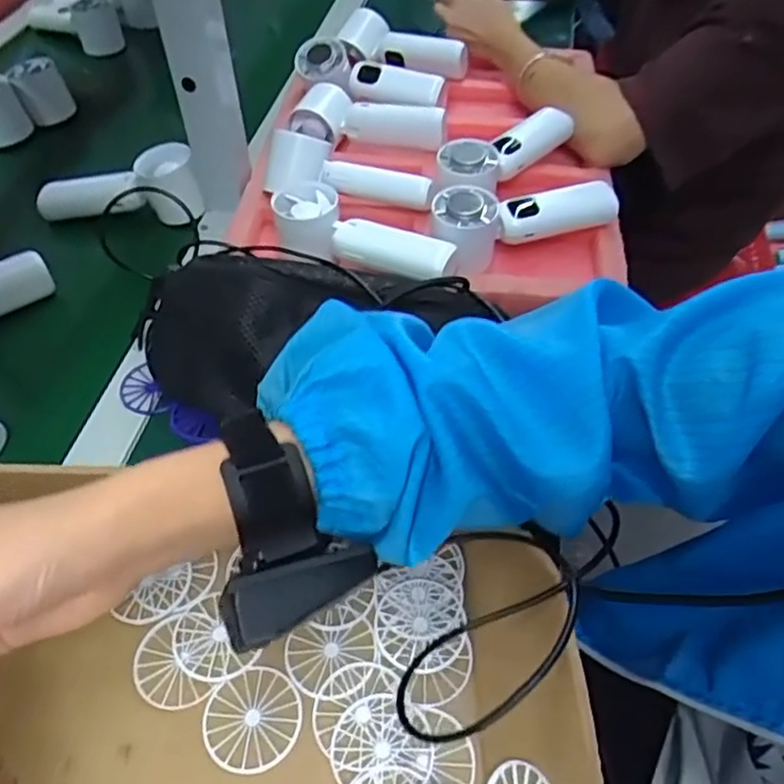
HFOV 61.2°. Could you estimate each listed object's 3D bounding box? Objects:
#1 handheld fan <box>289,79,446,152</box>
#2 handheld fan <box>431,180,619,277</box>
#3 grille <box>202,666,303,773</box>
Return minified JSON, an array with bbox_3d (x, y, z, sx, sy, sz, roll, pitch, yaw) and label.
[{"bbox_3d":[-0.022,-0.272,0.654,0.150,0.041,0.043,6,52,5],"label":"handheld fan"},{"bbox_3d":[0.108,-0.144,0.557,0.162,0.045,0.075,-18,53,-13],"label":"handheld fan"},{"bbox_3d":[-0.073,0.171,0.348,0.049,0.004,0.048,0,51,0],"label":"grille"}]

